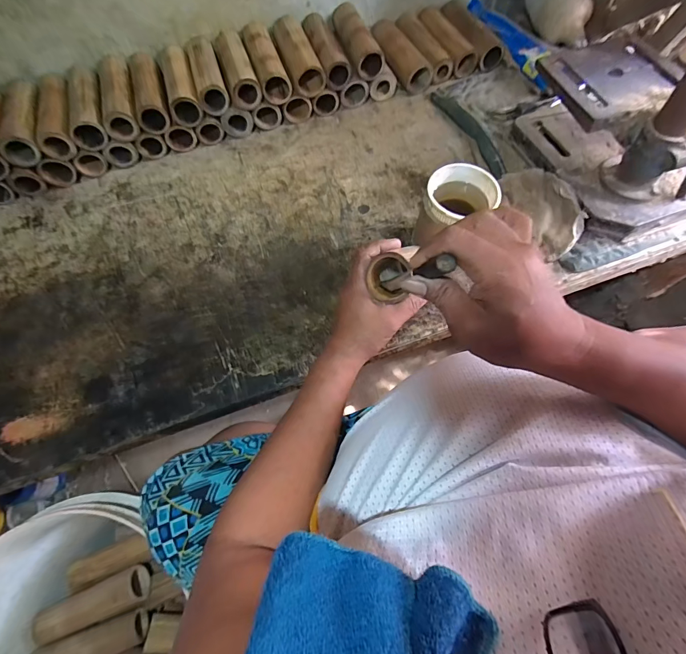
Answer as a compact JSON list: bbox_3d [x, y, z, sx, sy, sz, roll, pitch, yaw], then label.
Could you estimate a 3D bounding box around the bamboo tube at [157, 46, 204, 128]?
[{"bbox_3d":[-0.302,-0.453,0.692,0.054,0.048,0.175,-19,67,-4],"label":"bamboo tube"}]

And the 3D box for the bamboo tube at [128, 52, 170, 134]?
[{"bbox_3d":[-0.354,-0.438,0.685,0.055,0.046,0.178,-18,67,-3],"label":"bamboo tube"}]

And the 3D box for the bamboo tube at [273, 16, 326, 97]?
[{"bbox_3d":[-0.089,-0.520,0.711,0.058,0.057,0.176,-20,67,-4],"label":"bamboo tube"}]

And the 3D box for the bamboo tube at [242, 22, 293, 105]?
[{"bbox_3d":[-0.143,-0.498,0.705,0.052,0.057,0.174,-18,67,-3],"label":"bamboo tube"}]

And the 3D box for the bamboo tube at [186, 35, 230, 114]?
[{"bbox_3d":[-0.252,-0.473,0.689,0.051,0.051,0.174,-18,67,-3],"label":"bamboo tube"}]

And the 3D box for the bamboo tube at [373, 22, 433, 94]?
[{"bbox_3d":[0.115,-0.562,0.771,0.065,0.060,0.180,-24,68,-8],"label":"bamboo tube"}]

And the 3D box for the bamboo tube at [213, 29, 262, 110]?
[{"bbox_3d":[-0.201,-0.490,0.701,0.053,0.056,0.177,-19,67,-4],"label":"bamboo tube"}]

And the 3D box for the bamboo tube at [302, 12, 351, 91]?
[{"bbox_3d":[-0.033,-0.537,0.721,0.053,0.051,0.168,-17,67,-3],"label":"bamboo tube"}]

